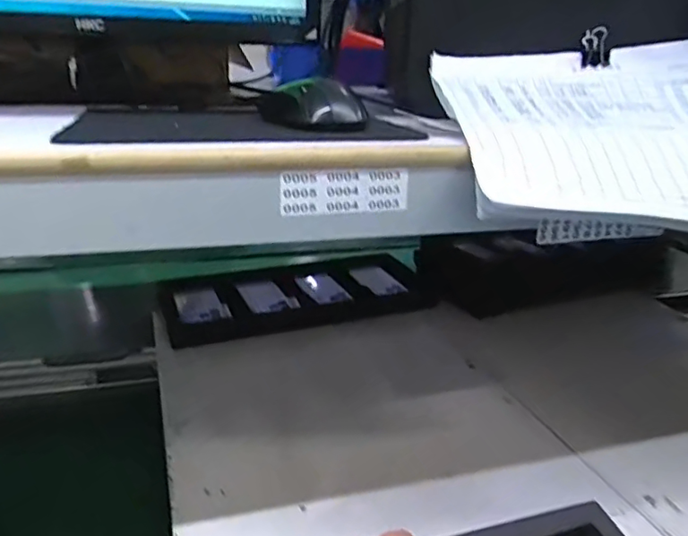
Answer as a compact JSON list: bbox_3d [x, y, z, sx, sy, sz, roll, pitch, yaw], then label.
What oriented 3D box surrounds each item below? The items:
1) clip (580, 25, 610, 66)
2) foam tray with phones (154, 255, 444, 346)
[{"bbox_3d":[0.211,-0.185,0.469,0.023,0.029,0.025,9,24,19],"label":"clip"},{"bbox_3d":[-0.080,0.041,1.007,0.456,0.027,0.195,-5,23,-15],"label":"foam tray with phones"}]

